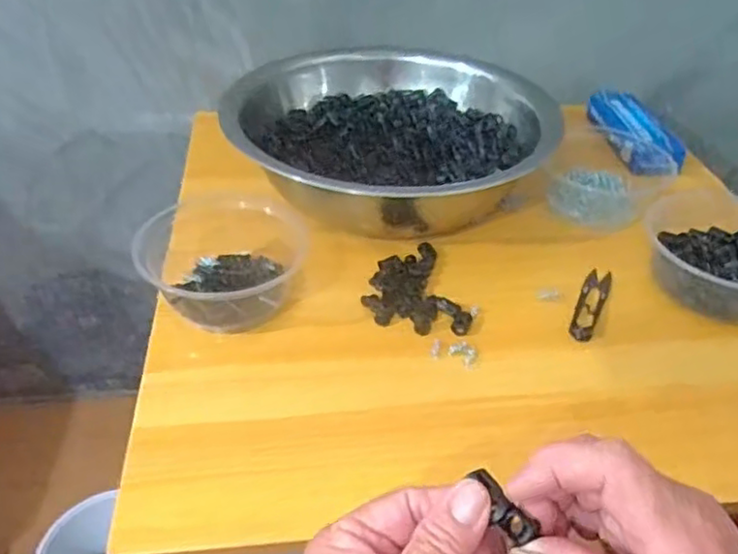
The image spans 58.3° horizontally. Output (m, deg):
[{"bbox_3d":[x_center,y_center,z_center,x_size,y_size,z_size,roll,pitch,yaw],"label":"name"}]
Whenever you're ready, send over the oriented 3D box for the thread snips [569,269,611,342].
[{"bbox_3d":[0.190,0.023,0.564,0.021,0.006,0.097,18,41,17],"label":"thread snips"}]

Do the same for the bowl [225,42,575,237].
[{"bbox_3d":[0.013,-0.147,0.688,0.284,0.107,0.284,2,39,-2],"label":"bowl"}]

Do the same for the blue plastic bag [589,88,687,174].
[{"bbox_3d":[0.309,-0.172,0.776,0.064,0.029,0.170,-1,39,-6],"label":"blue plastic bag"}]

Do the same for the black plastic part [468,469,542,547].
[{"bbox_3d":[0.049,0.084,0.245,0.009,0.010,0.029,-21,60,-26],"label":"black plastic part"}]

